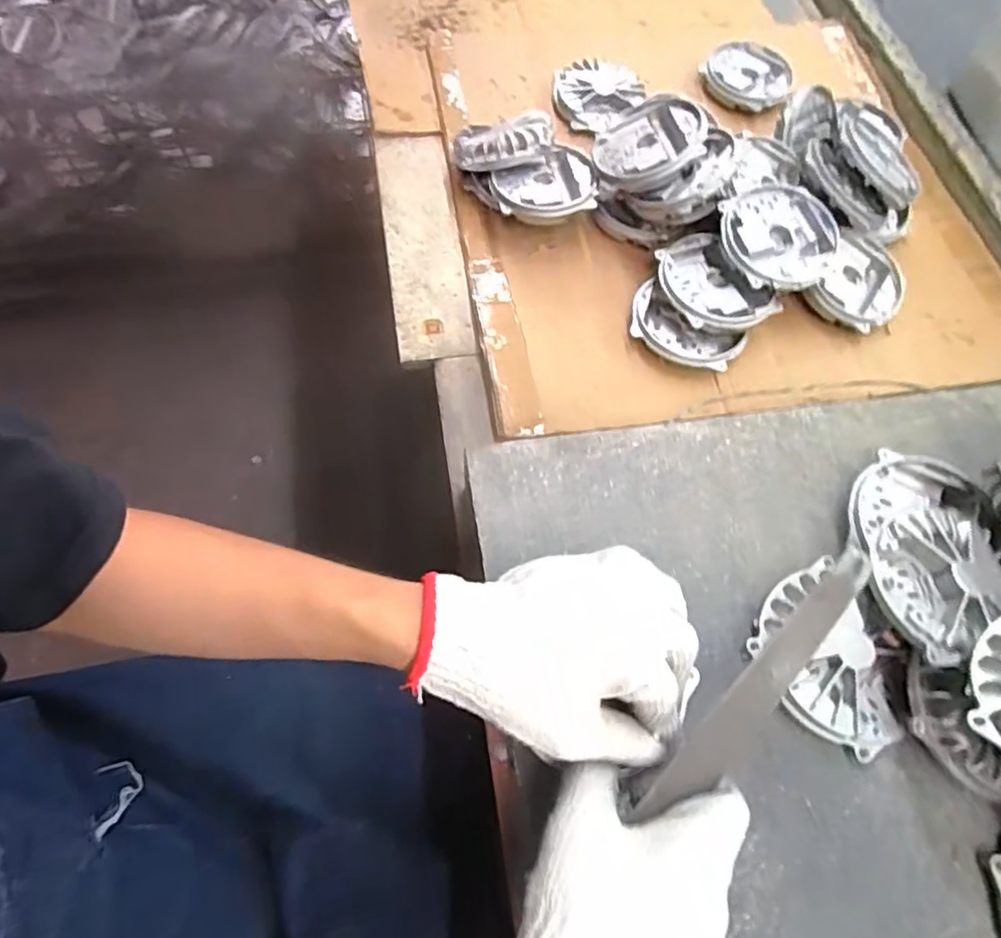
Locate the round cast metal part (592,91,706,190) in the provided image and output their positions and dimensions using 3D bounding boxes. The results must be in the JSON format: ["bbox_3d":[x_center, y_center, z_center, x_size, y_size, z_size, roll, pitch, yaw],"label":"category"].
[{"bbox_3d":[0.148,-0.319,0.605,0.105,0.029,0.108,-9,60,23],"label":"round cast metal part"}]

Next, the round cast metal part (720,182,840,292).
[{"bbox_3d":[0.270,-0.219,0.573,0.112,0.021,0.104,1,64,-3],"label":"round cast metal part"}]

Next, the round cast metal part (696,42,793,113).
[{"bbox_3d":[0.306,-0.487,0.756,0.103,0.027,0.104,1,64,-3],"label":"round cast metal part"}]

